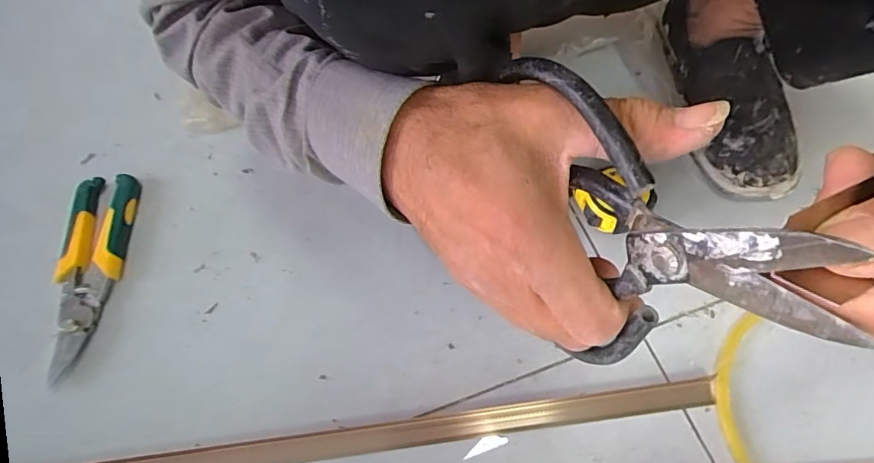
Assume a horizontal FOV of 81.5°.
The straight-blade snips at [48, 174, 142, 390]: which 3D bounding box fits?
[{"bbox_3d":[-0.343,0.036,0.497,0.072,0.020,0.208,-8,64,0],"label":"straight-blade snips"}]

